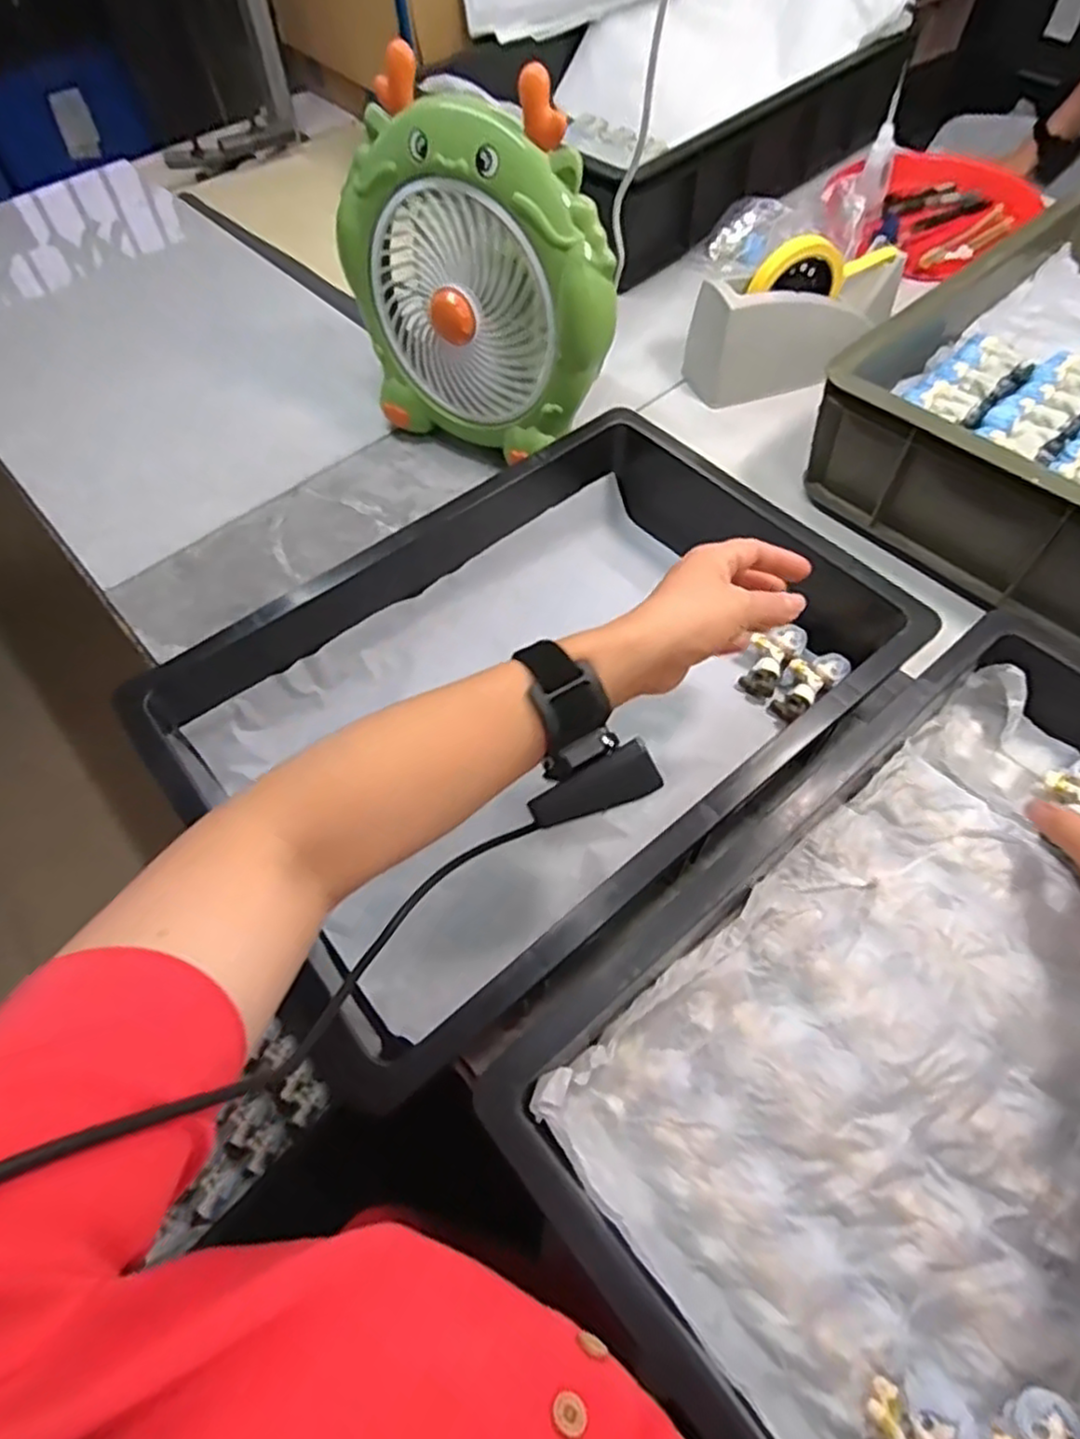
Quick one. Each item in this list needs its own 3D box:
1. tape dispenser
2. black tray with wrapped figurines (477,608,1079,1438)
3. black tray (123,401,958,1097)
[{"bbox_3d":[0.257,-0.404,0.706,0.203,0.115,0.068,-17,59,-8],"label":"tape dispenser"},{"bbox_3d":[0.226,0.159,0.370,0.437,0.061,0.305,-36,64,-18],"label":"black tray with wrapped figurines"},{"bbox_3d":[0.006,-0.028,0.505,0.468,0.087,0.316,-35,63,-17],"label":"black tray"}]

